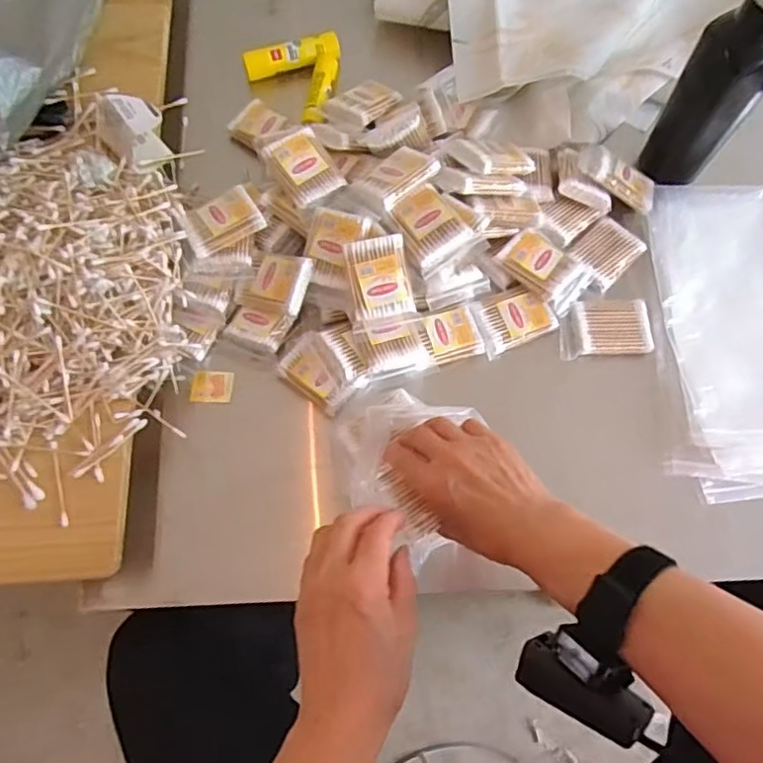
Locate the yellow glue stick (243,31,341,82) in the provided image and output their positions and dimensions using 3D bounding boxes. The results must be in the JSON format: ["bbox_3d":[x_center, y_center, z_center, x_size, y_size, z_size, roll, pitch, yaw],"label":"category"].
[{"bbox_3d":[-0.103,-0.378,0.722,0.110,0.024,0.024,-12,69,-10],"label":"yellow glue stick"}]

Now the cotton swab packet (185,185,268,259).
[{"bbox_3d":[-0.152,-0.156,0.597,0.071,0.013,0.055,-25,72,-15],"label":"cotton swab packet"}]

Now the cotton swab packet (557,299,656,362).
[{"bbox_3d":[0.223,-0.052,0.620,0.086,0.017,0.056,0,67,-5],"label":"cotton swab packet"}]

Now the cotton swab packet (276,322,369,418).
[{"bbox_3d":[-0.050,-0.015,0.591,0.075,0.023,0.074,44,95,12],"label":"cotton swab packet"}]

